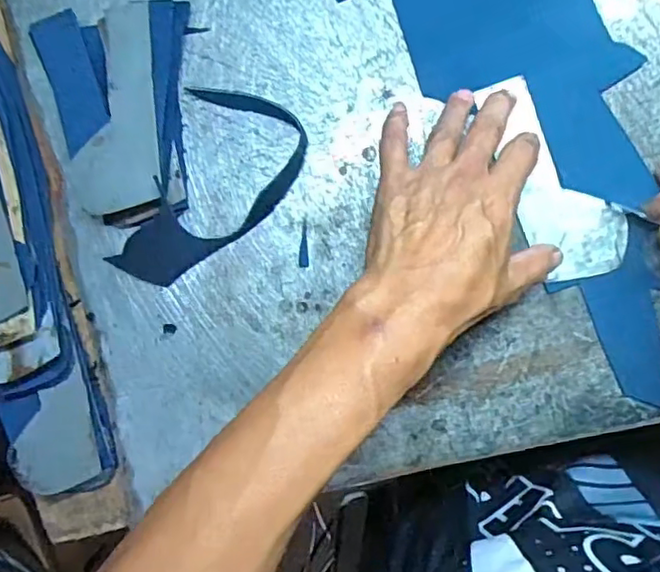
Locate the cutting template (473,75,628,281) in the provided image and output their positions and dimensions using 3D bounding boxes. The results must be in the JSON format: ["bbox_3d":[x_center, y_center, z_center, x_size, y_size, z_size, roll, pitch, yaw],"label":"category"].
[{"bbox_3d":[0.142,-0.069,0.381,0.057,0.006,0.133,-19,91,12],"label":"cutting template"}]

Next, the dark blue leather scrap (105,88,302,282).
[{"bbox_3d":[-0.081,-0.061,0.408,0.088,0.018,0.147,28,96,4],"label":"dark blue leather scrap"}]

